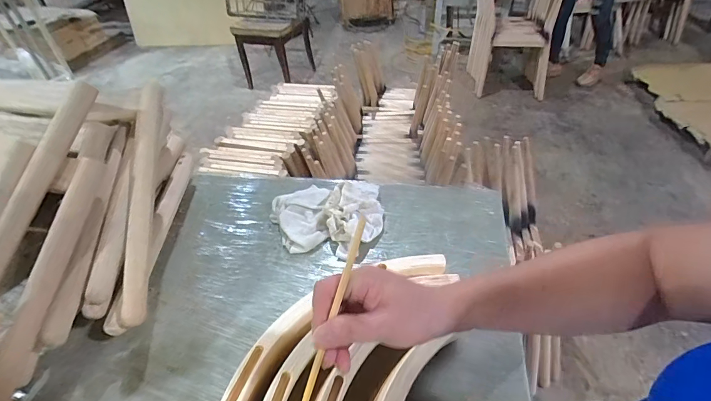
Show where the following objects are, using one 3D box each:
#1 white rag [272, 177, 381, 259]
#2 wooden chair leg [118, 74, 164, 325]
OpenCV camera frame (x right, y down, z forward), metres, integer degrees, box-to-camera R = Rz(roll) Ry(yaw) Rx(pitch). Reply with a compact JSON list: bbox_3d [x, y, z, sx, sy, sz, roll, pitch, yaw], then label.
[{"bbox_3d":[-0.061,0.021,0.754,0.233,0.050,0.189,5,43,12],"label":"white rag"},{"bbox_3d":[-0.352,-0.011,0.621,0.043,0.024,0.408,-6,72,-1],"label":"wooden chair leg"}]

